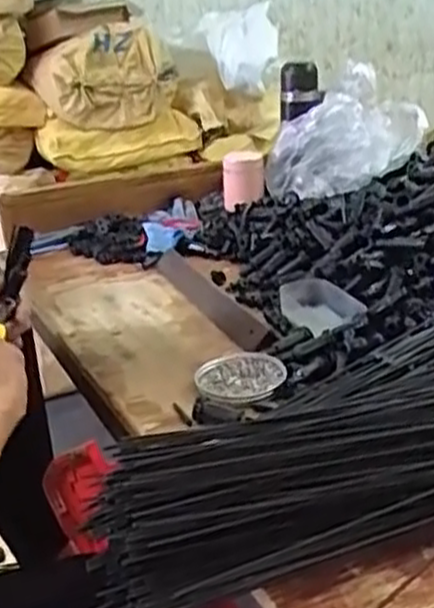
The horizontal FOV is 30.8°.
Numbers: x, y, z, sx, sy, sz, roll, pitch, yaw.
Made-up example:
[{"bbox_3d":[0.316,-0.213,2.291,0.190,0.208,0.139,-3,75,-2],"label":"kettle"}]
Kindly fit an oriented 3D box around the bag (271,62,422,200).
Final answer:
[{"bbox_3d":[0.197,-0.253,1.234,0.230,0.193,0.104,-5,24,-4],"label":"bag"}]

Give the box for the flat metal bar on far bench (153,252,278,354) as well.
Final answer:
[{"bbox_3d":[-0.013,-0.009,0.996,0.040,0.011,0.339,-29,31,-11],"label":"flat metal bar on far bench"}]

